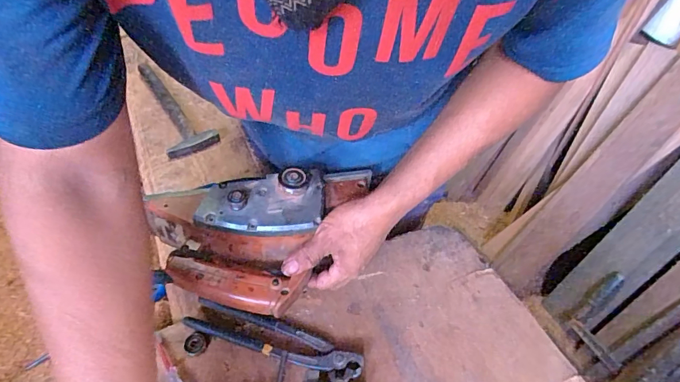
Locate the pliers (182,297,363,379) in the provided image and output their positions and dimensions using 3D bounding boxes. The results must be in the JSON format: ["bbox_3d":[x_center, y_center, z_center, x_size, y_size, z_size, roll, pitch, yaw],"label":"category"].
[{"bbox_3d":[-0.078,0.172,0.496,0.216,0.019,0.046,15,49,13],"label":"pliers"}]

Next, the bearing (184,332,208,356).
[{"bbox_3d":[-0.170,0.180,0.493,0.025,0.005,0.027,0,47,0],"label":"bearing"}]

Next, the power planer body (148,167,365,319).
[{"bbox_3d":[-0.087,0.052,0.484,0.250,0.083,0.159,-5,48,-5],"label":"power planer body"}]

